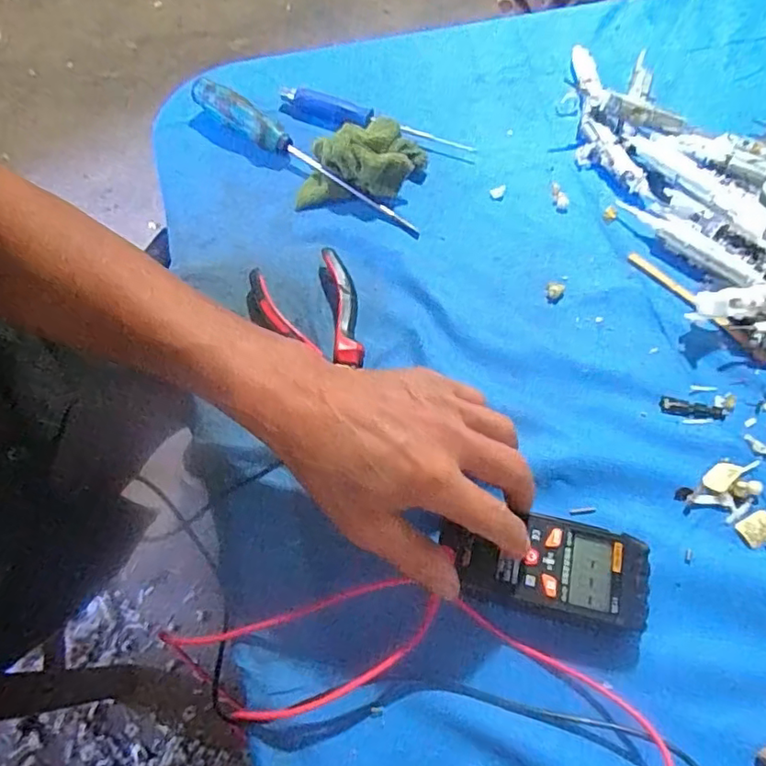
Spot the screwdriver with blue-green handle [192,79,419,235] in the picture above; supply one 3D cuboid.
[{"bbox_3d":[-0.071,-0.202,0.508,0.244,0.031,0.023,33,67,16],"label":"screwdriver with blue-green handle"}]

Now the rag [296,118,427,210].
[{"bbox_3d":[-0.024,-0.205,0.509,0.119,0.042,0.090,-12,63,-6],"label":"rag"}]

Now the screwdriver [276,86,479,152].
[{"bbox_3d":[-0.008,-0.243,0.542,0.185,0.018,0.028,20,64,10],"label":"screwdriver"}]

